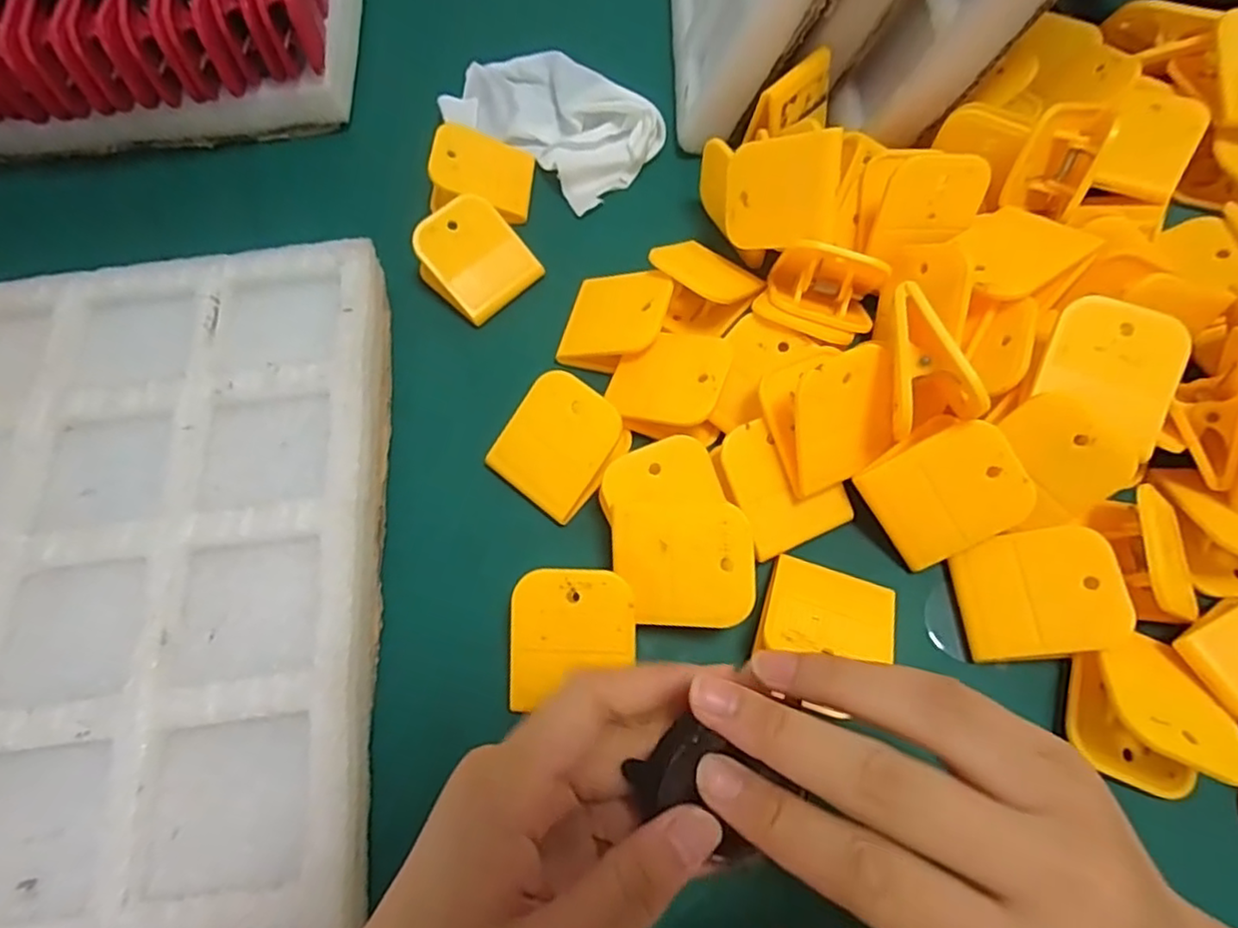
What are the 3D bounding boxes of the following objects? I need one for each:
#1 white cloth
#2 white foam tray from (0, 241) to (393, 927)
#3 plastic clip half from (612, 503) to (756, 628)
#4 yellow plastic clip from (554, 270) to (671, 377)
[{"bbox_3d":[-0.041,-0.205,0.386,0.128,0.021,0.076,38,73,17],"label":"white cloth"},{"bbox_3d":[-0.319,0.079,0.251,0.446,0.040,0.351,-8,65,-1],"label":"white foam tray"},{"bbox_3d":[0.024,0.039,0.254,0.054,0.004,0.046,-2,83,15],"label":"plastic clip half"},{"bbox_3d":[-0.002,-0.070,0.318,0.047,0.023,0.050,15,67,9],"label":"yellow plastic clip"}]

